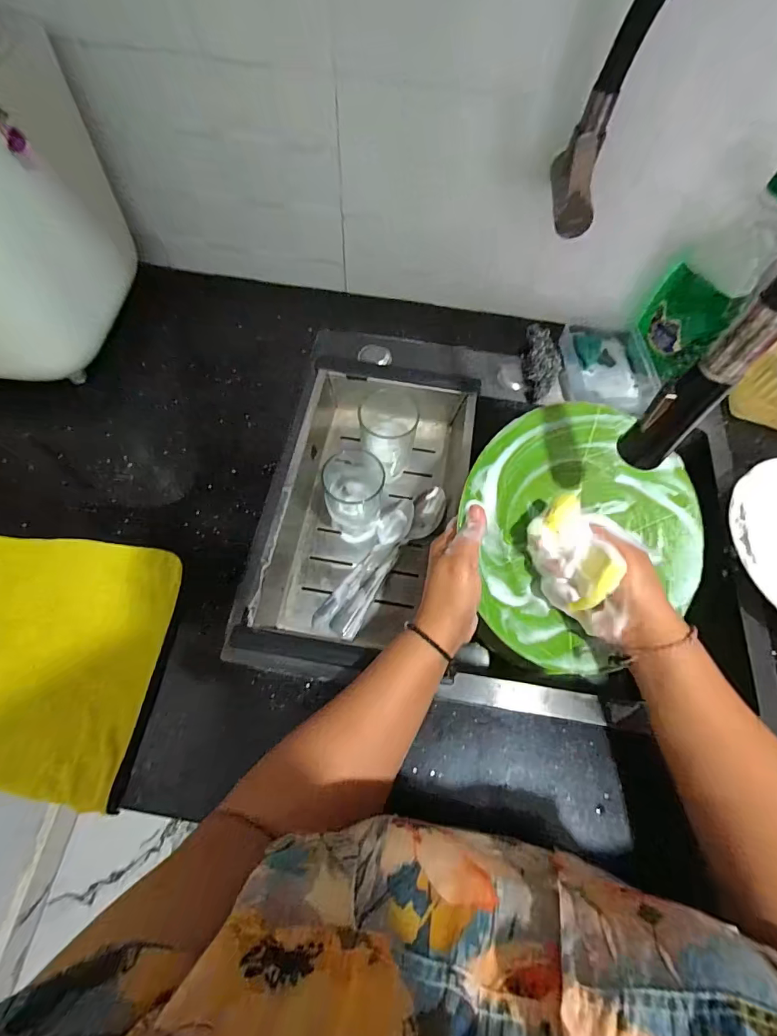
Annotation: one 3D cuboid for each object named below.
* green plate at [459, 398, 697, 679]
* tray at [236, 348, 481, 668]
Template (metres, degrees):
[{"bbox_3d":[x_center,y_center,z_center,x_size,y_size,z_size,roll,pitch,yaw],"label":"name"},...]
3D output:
[{"bbox_3d":[0.186,0.014,0.422,0.229,0.025,0.233,1,85,-10],"label":"green plate"},{"bbox_3d":[-0.019,-0.021,0.510,0.191,0.067,0.364,12,67,4],"label":"tray"}]

